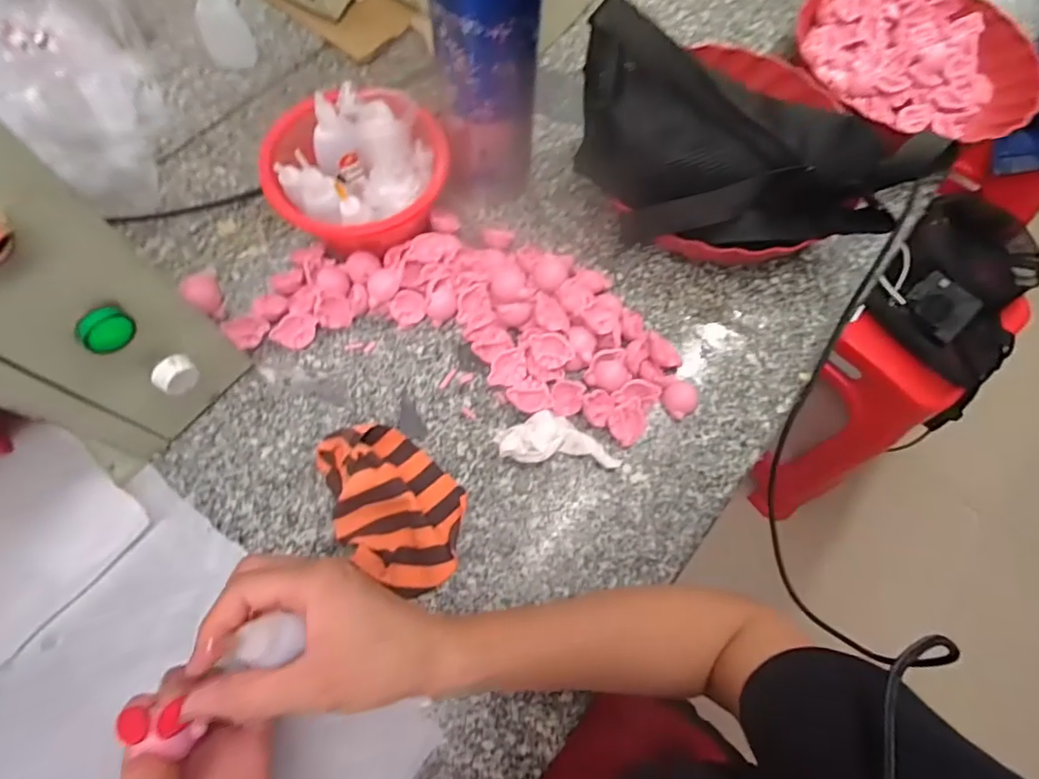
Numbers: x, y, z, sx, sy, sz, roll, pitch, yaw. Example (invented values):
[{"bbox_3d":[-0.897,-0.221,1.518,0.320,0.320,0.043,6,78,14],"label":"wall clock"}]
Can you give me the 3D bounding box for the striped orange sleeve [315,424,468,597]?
[{"bbox_3d":[-0.095,0.085,0.408,0.131,0.031,0.085,40,72,11],"label":"striped orange sleeve"}]

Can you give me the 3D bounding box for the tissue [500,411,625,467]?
[{"bbox_3d":[0.032,0.039,0.431,0.092,0.022,0.041,2,69,-3],"label":"tissue"}]

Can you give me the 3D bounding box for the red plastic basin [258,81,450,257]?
[{"bbox_3d":[-0.136,-0.180,0.463,0.146,0.063,0.135,1,69,-3],"label":"red plastic basin"}]

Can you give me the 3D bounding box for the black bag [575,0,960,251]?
[{"bbox_3d":[0.182,-0.180,0.454,0.287,0.140,0.112,14,69,2],"label":"black bag"}]

